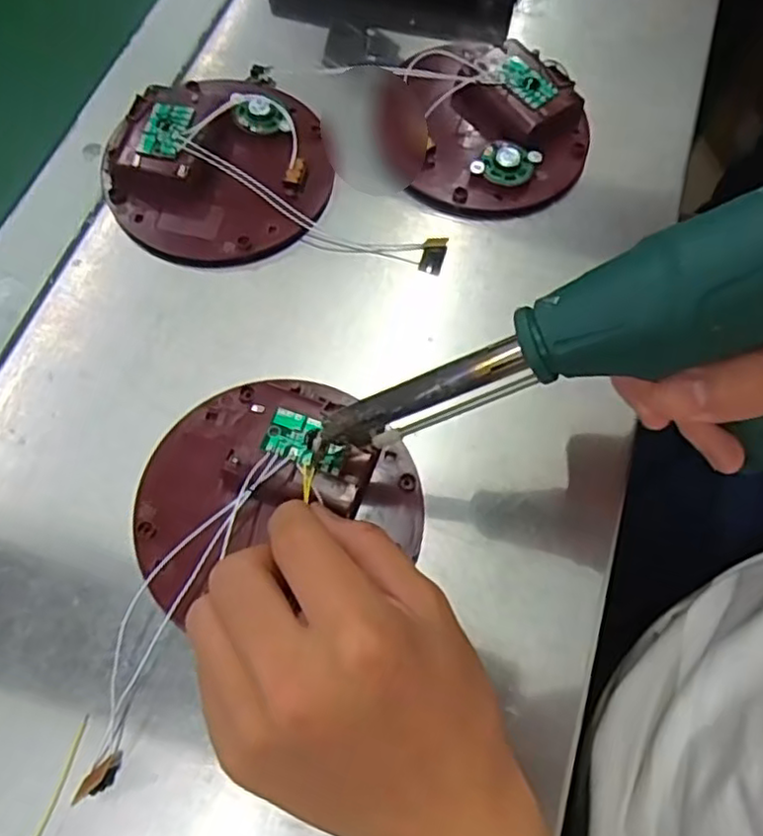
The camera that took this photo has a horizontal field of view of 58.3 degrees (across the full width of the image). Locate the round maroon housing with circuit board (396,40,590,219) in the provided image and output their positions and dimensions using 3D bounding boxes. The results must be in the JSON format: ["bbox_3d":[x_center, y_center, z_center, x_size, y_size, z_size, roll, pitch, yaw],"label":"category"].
[{"bbox_3d":[0.059,-0.162,0.380,0.108,0.035,0.102,1,66,-3],"label":"round maroon housing with circuit board"}]

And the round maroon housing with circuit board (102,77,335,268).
[{"bbox_3d":[-0.084,-0.140,0.365,0.111,0.028,0.123,14,66,3],"label":"round maroon housing with circuit board"}]

